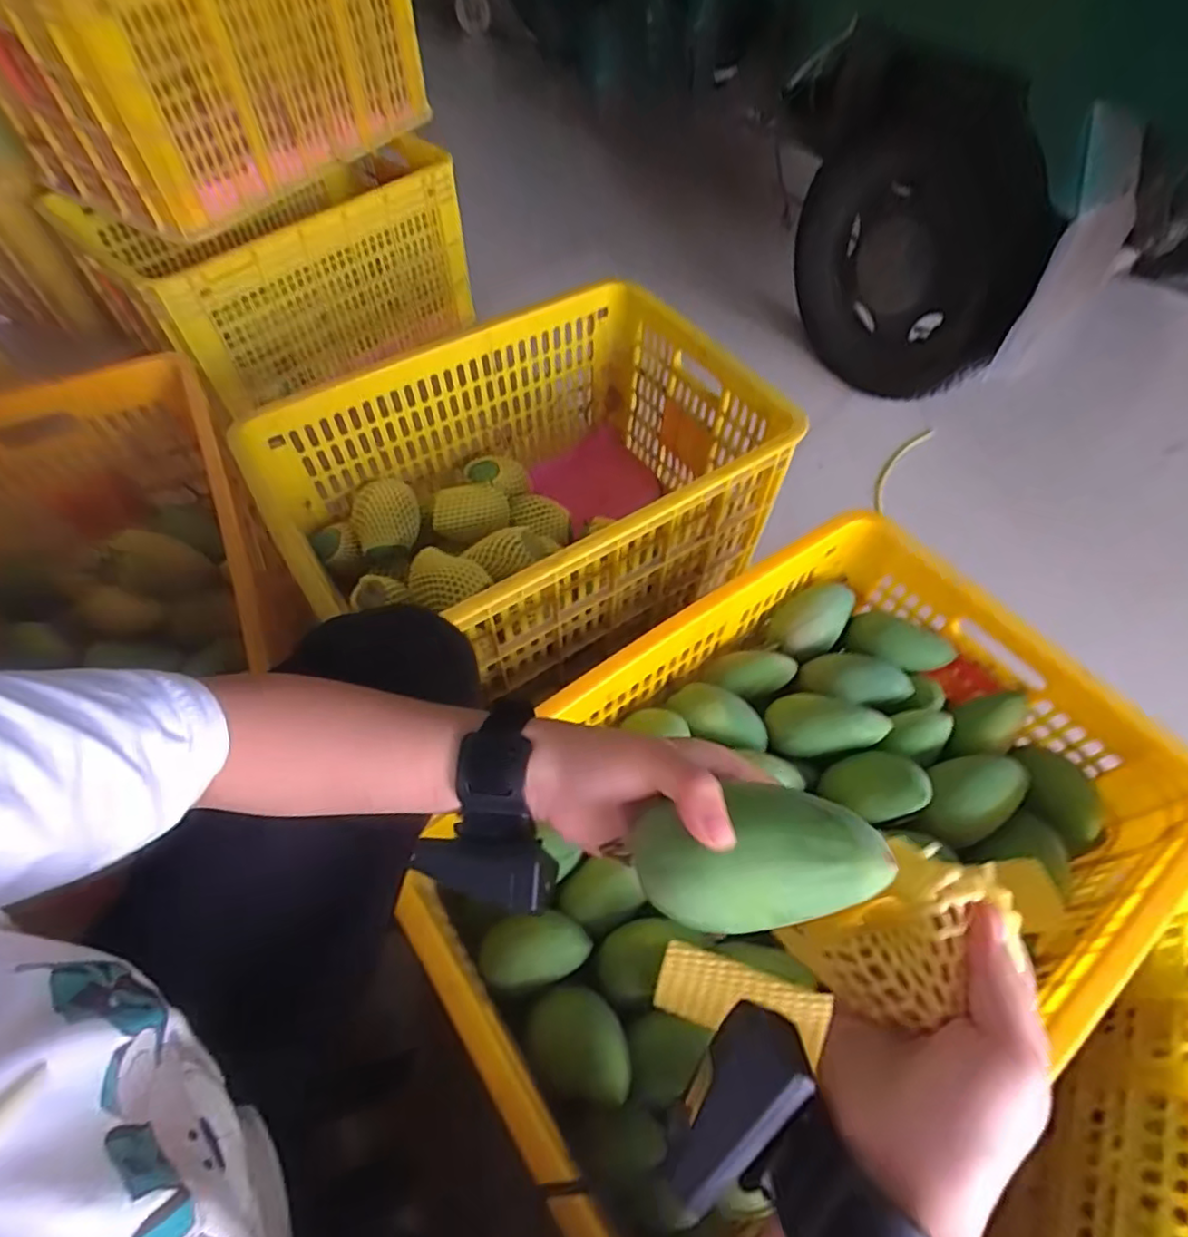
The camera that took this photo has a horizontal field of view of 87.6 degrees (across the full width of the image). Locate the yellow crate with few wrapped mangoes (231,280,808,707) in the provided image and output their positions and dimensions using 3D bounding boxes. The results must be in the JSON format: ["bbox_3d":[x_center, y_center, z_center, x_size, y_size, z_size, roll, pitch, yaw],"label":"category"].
[{"bbox_3d":[-0.075,-0.154,0.836,0.563,0.278,0.387,-31,63,-19],"label":"yellow crate with few wrapped mangoes"}]

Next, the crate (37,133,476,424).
[{"bbox_3d":[-0.553,-0.638,1.093,0.394,0.250,0.520,35,63,20],"label":"crate"}]

